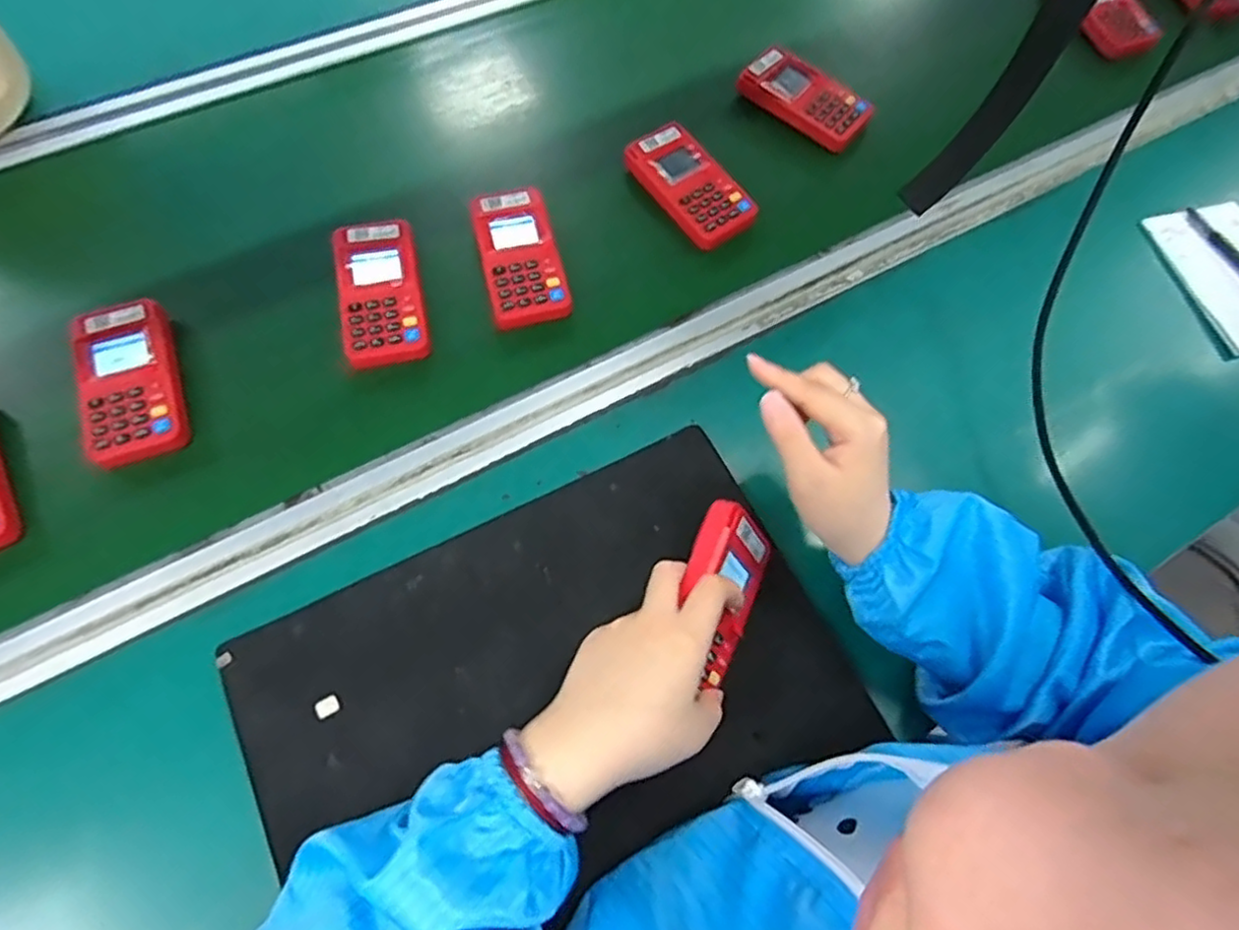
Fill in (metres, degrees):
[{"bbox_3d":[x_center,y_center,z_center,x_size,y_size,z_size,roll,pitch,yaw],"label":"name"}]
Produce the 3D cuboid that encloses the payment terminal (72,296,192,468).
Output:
[{"bbox_3d":[-0.352,-0.063,0.485,0.064,0.021,0.124,-19,70,-11],"label":"payment terminal"}]

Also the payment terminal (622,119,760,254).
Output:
[{"bbox_3d":[0.061,-0.248,0.589,0.061,0.020,0.122,-34,73,-16],"label":"payment terminal"}]

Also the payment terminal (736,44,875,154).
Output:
[{"bbox_3d":[0.178,-0.352,0.641,0.123,0.021,0.061,37,70,12],"label":"payment terminal"}]

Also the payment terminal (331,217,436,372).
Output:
[{"bbox_3d":[-0.187,-0.135,0.532,0.066,0.020,0.120,-15,74,-7],"label":"payment terminal"}]

